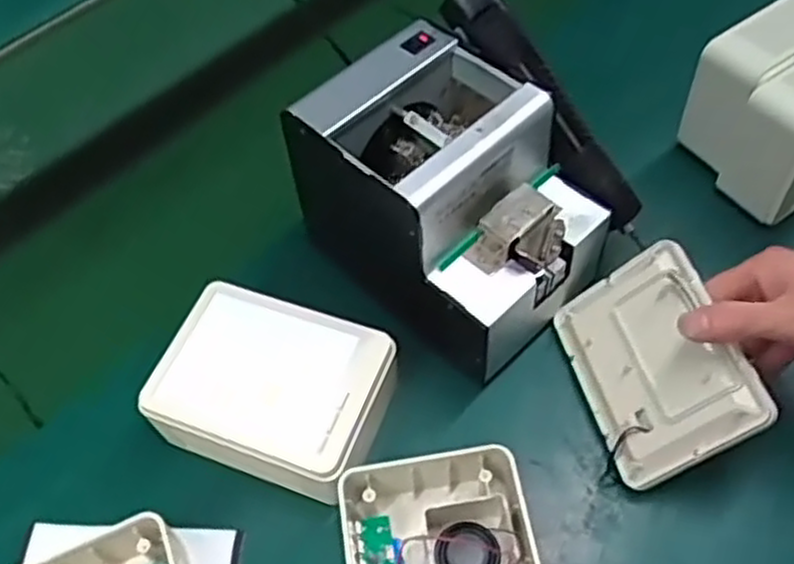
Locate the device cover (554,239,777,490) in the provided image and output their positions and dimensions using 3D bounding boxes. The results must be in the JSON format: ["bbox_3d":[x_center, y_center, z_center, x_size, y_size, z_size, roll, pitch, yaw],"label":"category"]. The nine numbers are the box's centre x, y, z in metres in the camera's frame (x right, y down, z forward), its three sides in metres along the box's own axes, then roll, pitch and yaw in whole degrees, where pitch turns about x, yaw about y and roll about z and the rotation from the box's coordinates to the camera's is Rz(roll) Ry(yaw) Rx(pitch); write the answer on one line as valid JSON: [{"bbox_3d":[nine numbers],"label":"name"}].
[{"bbox_3d":[0.159,0.050,0.490,0.099,0.013,0.131,-39,50,28],"label":"device cover"}]

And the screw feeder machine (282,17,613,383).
[{"bbox_3d":[0.038,-0.058,0.528,0.132,0.134,0.175,-40,61,-21],"label":"screw feeder machine"}]

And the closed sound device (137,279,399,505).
[{"bbox_3d":[-0.077,0.072,0.510,0.149,0.052,0.105,17,58,16],"label":"closed sound device"}]

